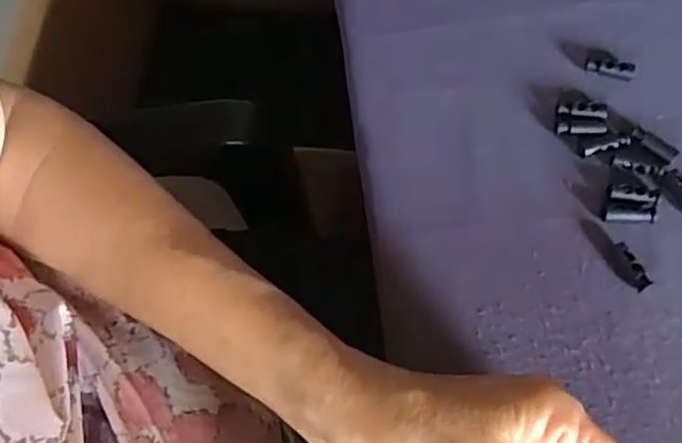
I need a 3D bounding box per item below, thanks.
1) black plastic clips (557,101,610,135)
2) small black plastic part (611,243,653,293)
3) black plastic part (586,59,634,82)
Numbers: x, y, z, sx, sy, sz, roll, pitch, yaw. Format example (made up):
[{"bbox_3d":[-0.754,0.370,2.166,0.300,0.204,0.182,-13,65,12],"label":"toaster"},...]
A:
[{"bbox_3d":[0.123,-0.053,0.341,0.026,0.005,0.018,0,69,2],"label":"black plastic clips"},{"bbox_3d":[0.135,0.021,0.313,0.008,0.008,0.024,-27,70,-9],"label":"small black plastic part"},{"bbox_3d":[0.141,-0.080,0.352,0.024,0.004,0.010,12,69,6],"label":"black plastic part"}]

